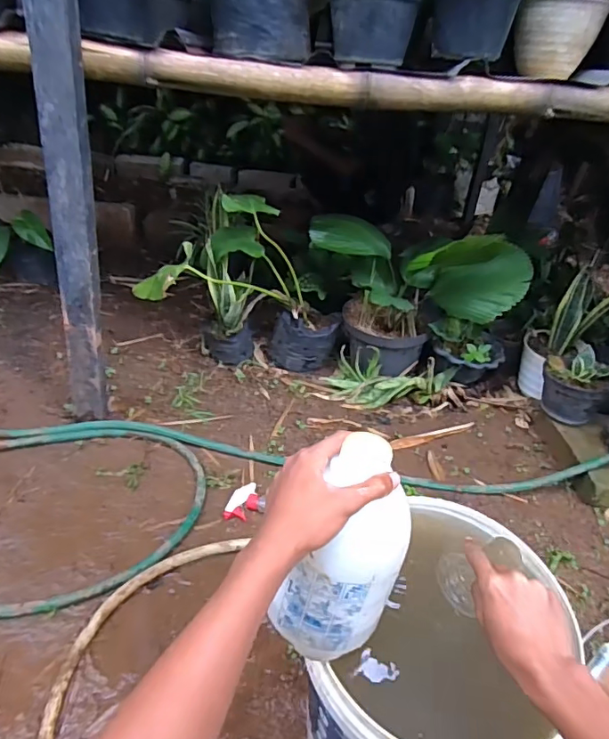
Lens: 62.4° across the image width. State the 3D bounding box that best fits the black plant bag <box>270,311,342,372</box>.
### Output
[{"bbox_3d":[0.002,-0.100,1.566,0.209,0.159,0.161,8,37,-2],"label":"black plant bag"}]

